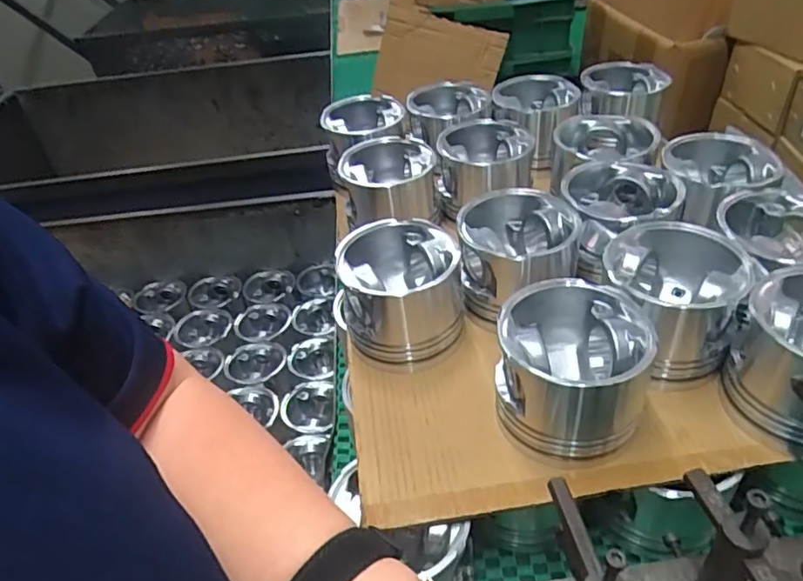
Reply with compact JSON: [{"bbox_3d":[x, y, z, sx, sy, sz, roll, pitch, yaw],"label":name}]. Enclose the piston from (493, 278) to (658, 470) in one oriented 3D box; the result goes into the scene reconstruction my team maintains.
[{"bbox_3d":[0.130,0.067,0.448,0.105,0.100,0.114,8,40,18],"label":"piston"}]

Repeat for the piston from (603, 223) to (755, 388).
[{"bbox_3d":[0.227,0.011,0.493,0.103,0.096,0.105,12,41,21],"label":"piston"}]

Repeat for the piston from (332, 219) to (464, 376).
[{"bbox_3d":[-0.001,0.004,0.545,0.113,0.103,0.113,-5,38,2],"label":"piston"}]

